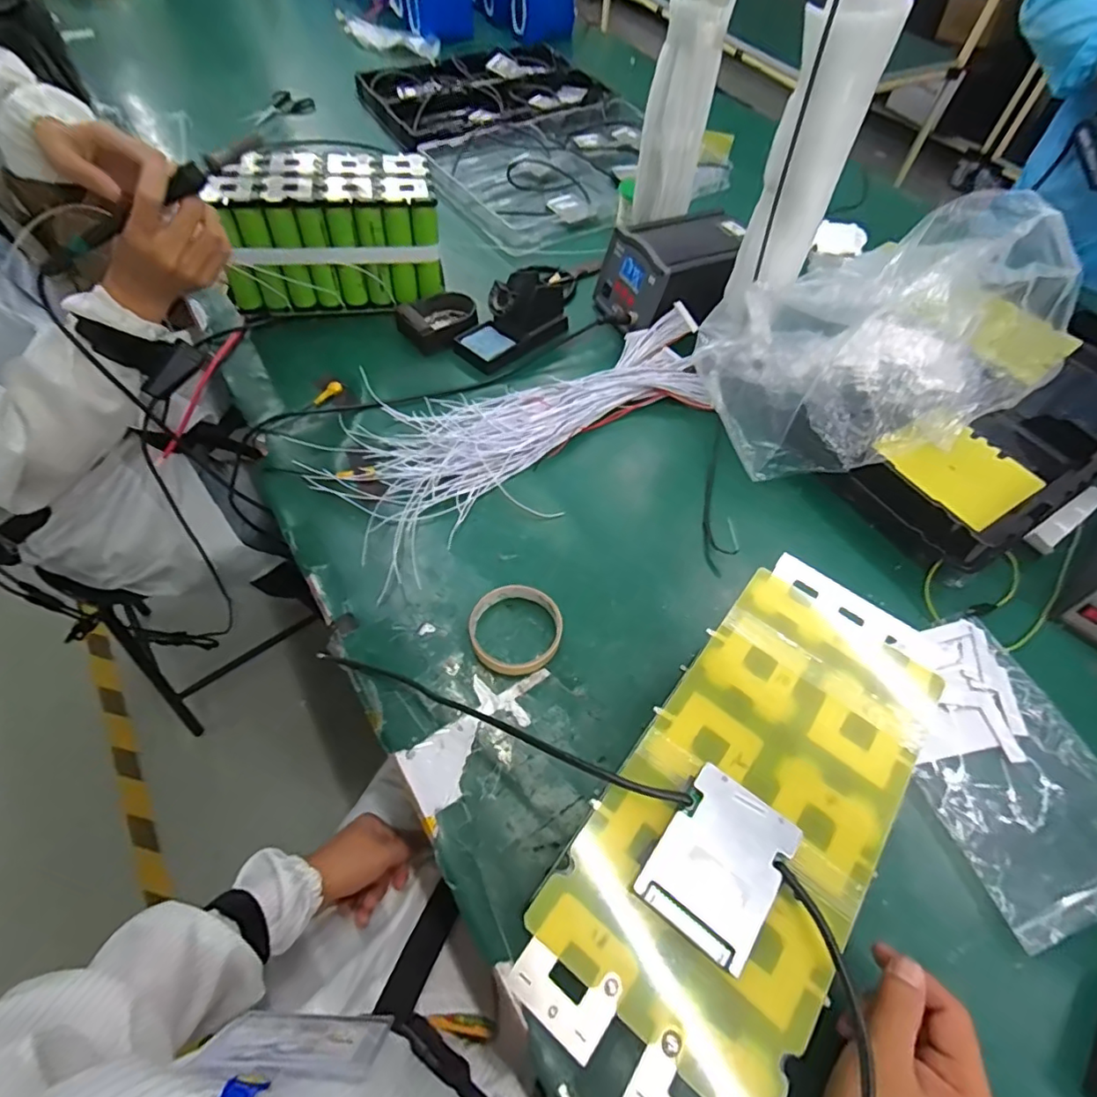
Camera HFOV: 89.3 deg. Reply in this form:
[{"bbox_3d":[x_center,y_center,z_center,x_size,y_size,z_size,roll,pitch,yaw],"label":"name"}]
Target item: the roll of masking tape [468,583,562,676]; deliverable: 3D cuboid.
[{"bbox_3d":[-0.031,0.075,0.515,0.085,0.017,0.081,1,58,-1],"label":"roll of masking tape"}]

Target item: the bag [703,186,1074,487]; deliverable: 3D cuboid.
[{"bbox_3d":[0.322,-0.210,0.546,0.313,0.231,0.186,4,58,1],"label":"bag"}]

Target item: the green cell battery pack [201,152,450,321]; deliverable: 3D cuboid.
[{"bbox_3d":[-0.295,-0.436,0.767,0.277,0.148,0.146,-8,59,-6],"label":"green cell battery pack"}]

